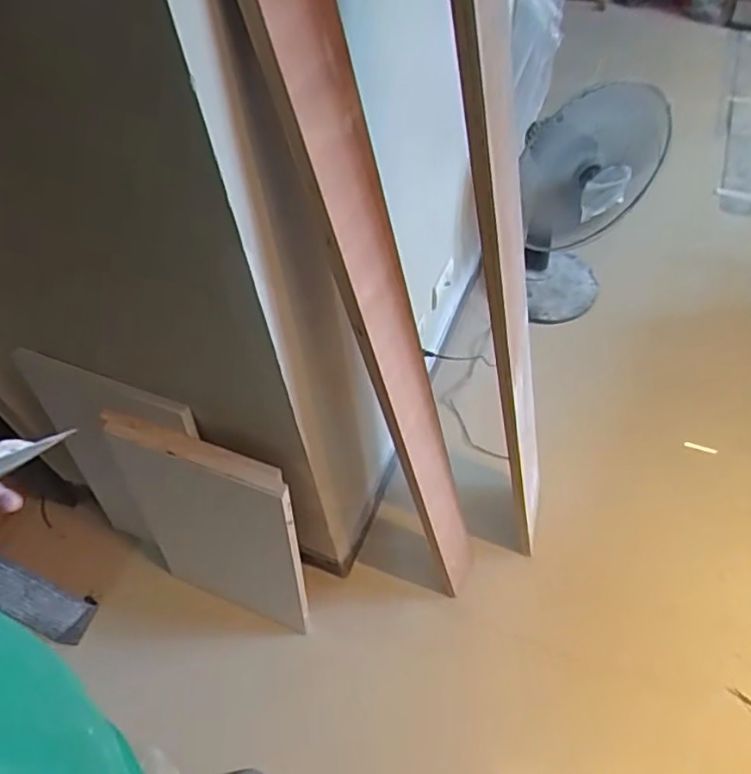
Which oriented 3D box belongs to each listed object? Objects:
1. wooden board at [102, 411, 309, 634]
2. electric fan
[{"bbox_3d":[-0.301,0.258,1.140,0.381,0.537,0.042,18,50,17],"label":"wooden board"},{"bbox_3d":[0.514,-0.468,1.504,0.343,0.578,0.217,-35,60,-19],"label":"electric fan"}]

